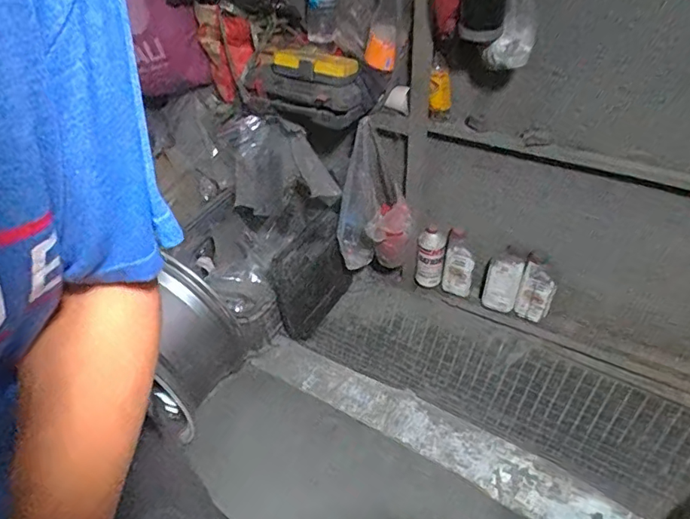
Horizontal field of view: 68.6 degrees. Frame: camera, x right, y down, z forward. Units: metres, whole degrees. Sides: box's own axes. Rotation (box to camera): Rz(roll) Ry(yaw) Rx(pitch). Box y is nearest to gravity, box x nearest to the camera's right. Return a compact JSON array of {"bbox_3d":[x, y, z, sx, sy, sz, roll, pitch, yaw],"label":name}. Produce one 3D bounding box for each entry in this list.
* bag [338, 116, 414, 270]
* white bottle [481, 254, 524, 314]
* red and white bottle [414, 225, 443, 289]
[{"bbox_3d":[0.095,-0.142,1.457,0.231,0.384,0.189,27,50,28],"label":"bag"},{"bbox_3d":[0.475,0.071,1.528,0.098,0.186,0.051,20,47,23],"label":"white bottle"},{"bbox_3d":[0.265,0.009,1.591,0.081,0.219,0.064,6,43,9],"label":"red and white bottle"}]

